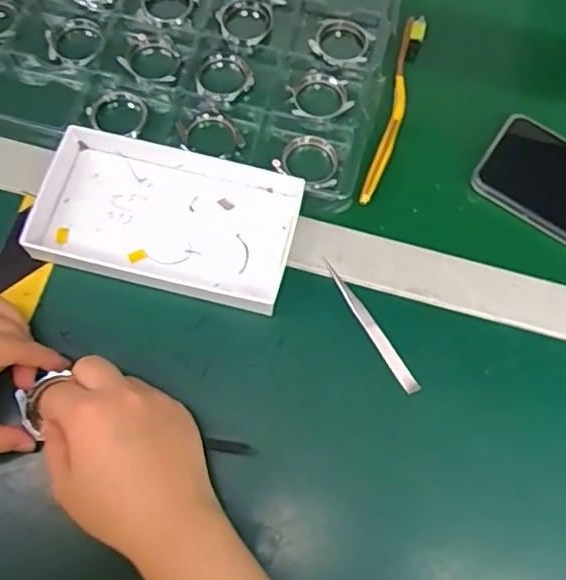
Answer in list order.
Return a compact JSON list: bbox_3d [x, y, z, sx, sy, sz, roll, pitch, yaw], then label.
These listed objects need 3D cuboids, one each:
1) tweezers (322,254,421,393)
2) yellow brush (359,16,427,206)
[{"bbox_3d":[0.060,0.025,0.426,0.012,0.007,0.106,-28,73,-12],"label":"tweezers"},{"bbox_3d":[0.088,-0.145,0.491,0.016,0.011,0.175,16,70,3],"label":"yellow brush"}]

